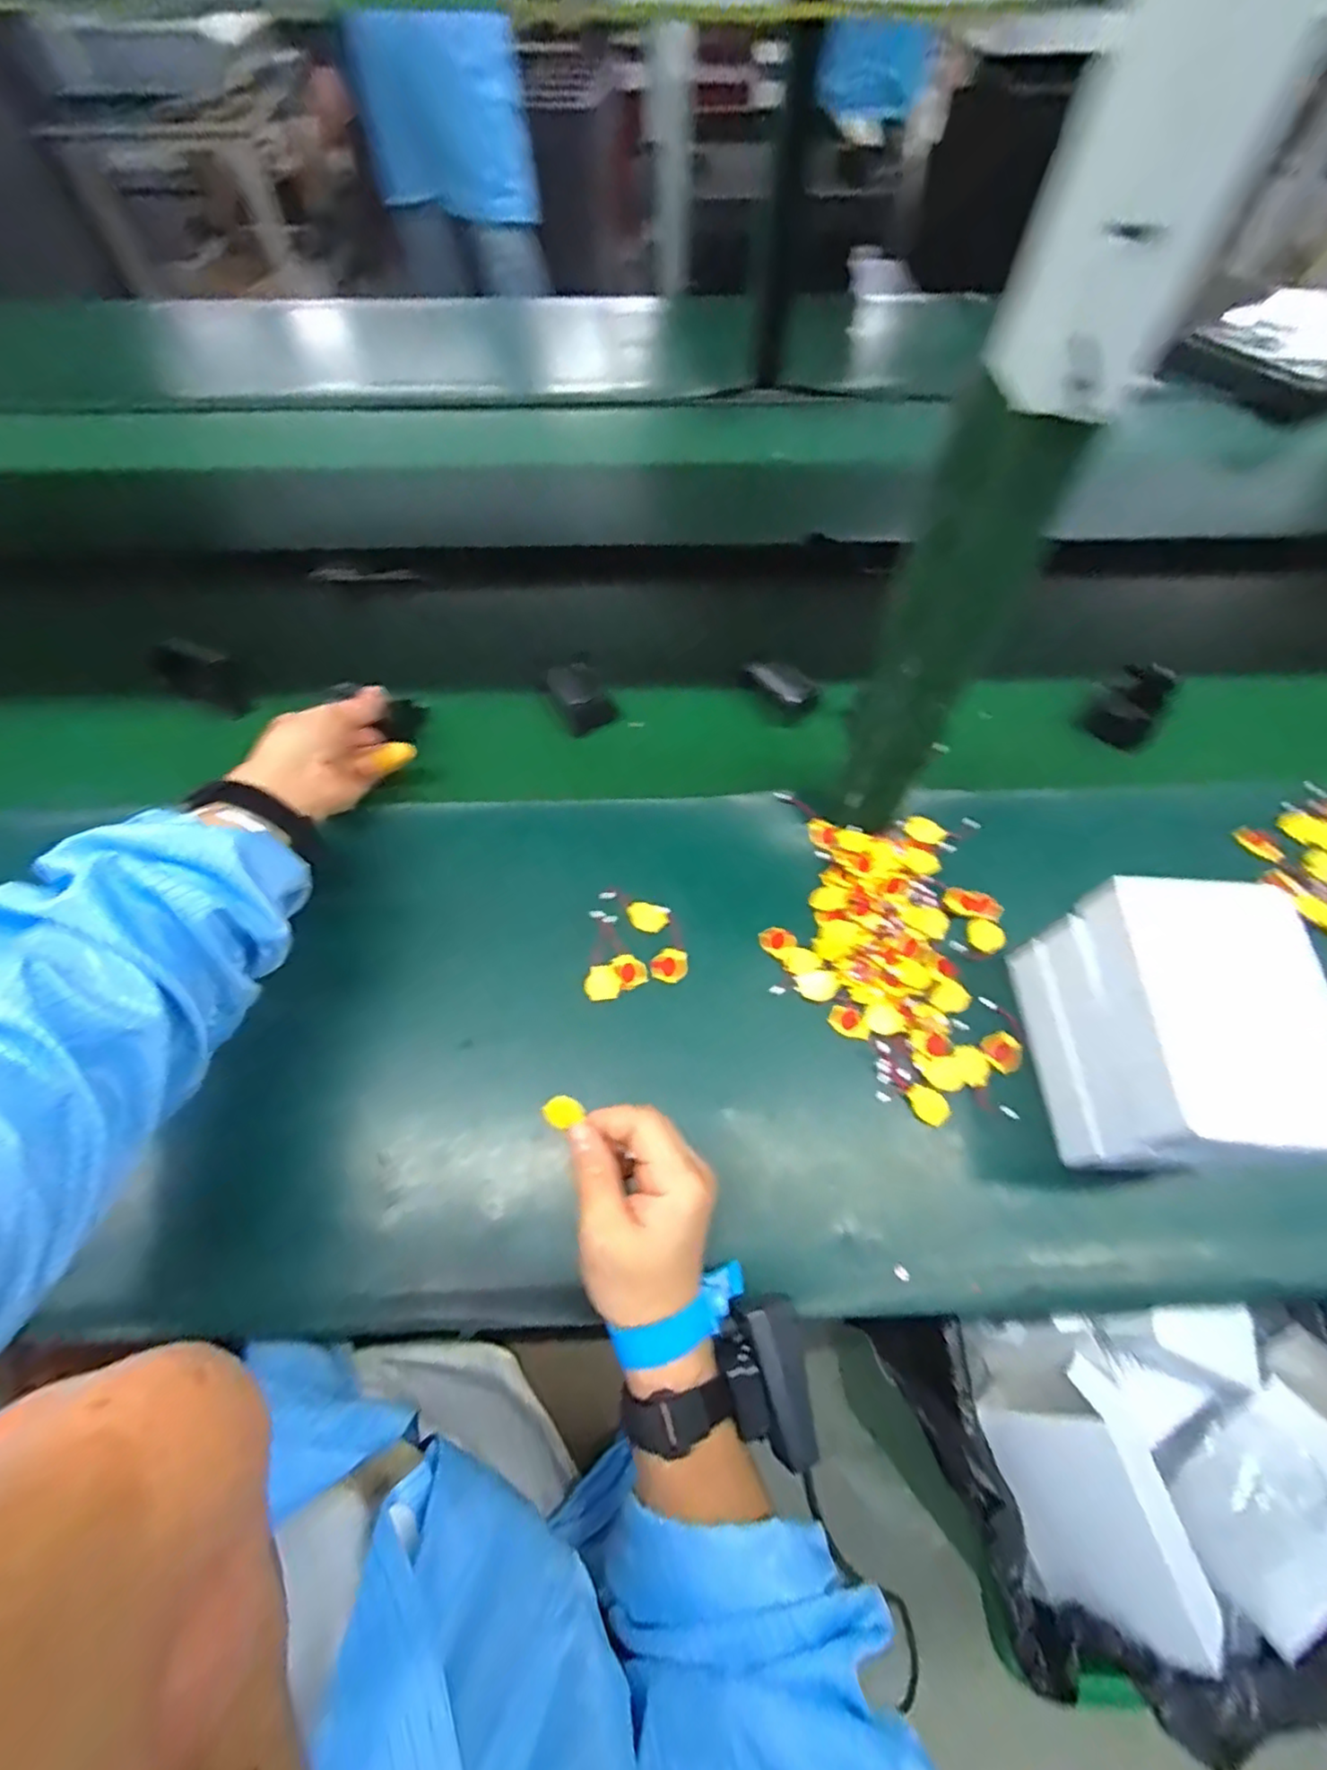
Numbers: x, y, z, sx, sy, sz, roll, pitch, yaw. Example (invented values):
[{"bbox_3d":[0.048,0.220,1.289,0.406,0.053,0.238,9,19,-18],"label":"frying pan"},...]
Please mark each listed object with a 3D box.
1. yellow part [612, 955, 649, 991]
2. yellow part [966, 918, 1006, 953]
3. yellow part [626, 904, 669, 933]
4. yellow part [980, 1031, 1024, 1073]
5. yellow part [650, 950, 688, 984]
[{"bbox_3d":[-0.024,0.060,0.459,0.021,0.004,0.024,-18,64,-9],"label":"yellow part"},{"bbox_3d":[0.234,0.037,0.473,0.028,0.005,0.024,5,74,-4],"label":"yellow part"},{"bbox_3d":[-0.012,0.024,0.475,0.030,0.004,0.020,14,72,0],"label":"yellow part"},{"bbox_3d":[0.228,0.111,0.435,0.025,0.004,0.026,0,62,0],"label":"yellow part"},{"bbox_3d":[0.004,0.057,0.460,0.026,0.004,0.025,0,62,0],"label":"yellow part"}]

